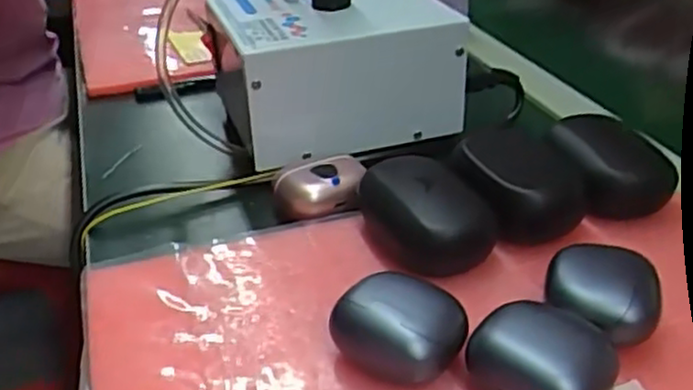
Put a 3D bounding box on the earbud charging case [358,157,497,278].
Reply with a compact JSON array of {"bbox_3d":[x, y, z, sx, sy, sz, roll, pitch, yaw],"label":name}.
[{"bbox_3d":[0.040,0.009,0.407,0.052,0.032,0.082,-15,34,-21],"label":"earbud charging case"}]

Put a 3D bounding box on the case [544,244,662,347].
[{"bbox_3d":[0.118,0.046,0.337,0.049,0.026,0.041,12,34,21],"label":"case"}]

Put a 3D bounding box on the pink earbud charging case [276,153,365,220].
[{"bbox_3d":[-0.017,-0.006,0.452,0.054,0.021,0.039,-4,31,-5],"label":"pink earbud charging case"}]

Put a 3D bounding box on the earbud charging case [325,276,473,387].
[{"bbox_3d":[0.024,0.061,0.327,0.054,0.031,0.041,15,35,25],"label":"earbud charging case"}]

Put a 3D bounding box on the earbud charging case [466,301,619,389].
[{"bbox_3d":[0.082,0.073,0.308,0.056,0.028,0.051,17,36,28],"label":"earbud charging case"}]

